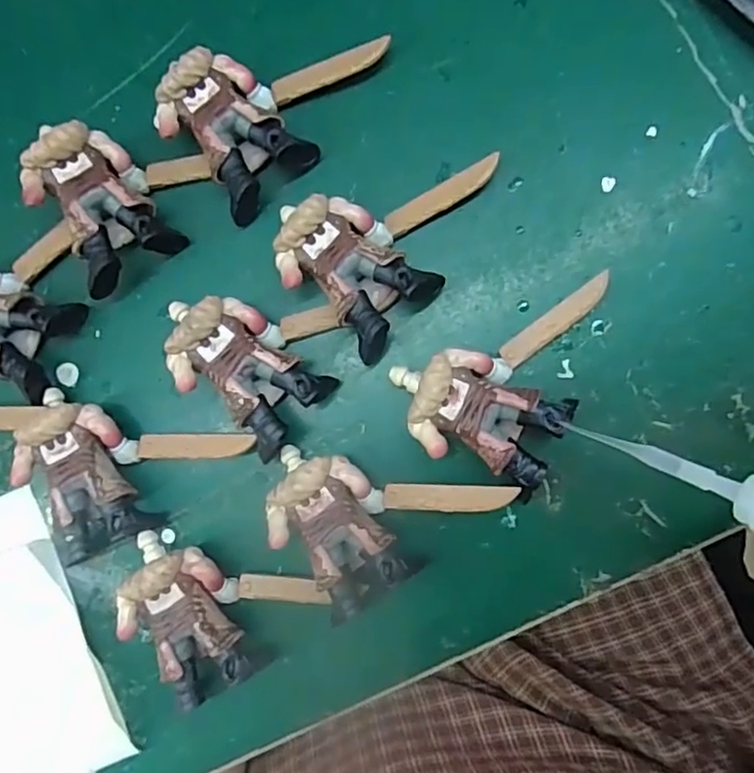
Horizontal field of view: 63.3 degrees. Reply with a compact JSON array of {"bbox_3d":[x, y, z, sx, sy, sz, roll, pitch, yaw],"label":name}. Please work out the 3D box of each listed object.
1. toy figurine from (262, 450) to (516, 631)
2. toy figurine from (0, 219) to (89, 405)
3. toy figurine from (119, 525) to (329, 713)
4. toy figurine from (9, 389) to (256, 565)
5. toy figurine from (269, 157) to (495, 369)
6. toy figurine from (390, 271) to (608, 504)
[{"bbox_3d":[0.002,0.051,0.206,0.077,0.022,0.048,10,89,5],"label":"toy figurine"},{"bbox_3d":[-0.132,-0.032,0.218,0.047,0.025,0.060,20,90,5],"label":"toy figurine"},{"bbox_3d":[-0.057,0.082,0.209,0.064,0.023,0.046,19,89,5],"label":"toy figurine"},{"bbox_3d":[-0.087,0.035,0.214,0.074,0.022,0.053,14,89,5],"label":"toy figurine"},{"bbox_3d":[0.006,-0.055,0.210,0.051,0.022,0.077,45,92,5],"label":"toy figurine"},{"bbox_3d":[0.051,0.004,0.205,0.076,0.022,0.054,-25,86,3],"label":"toy figurine"}]

